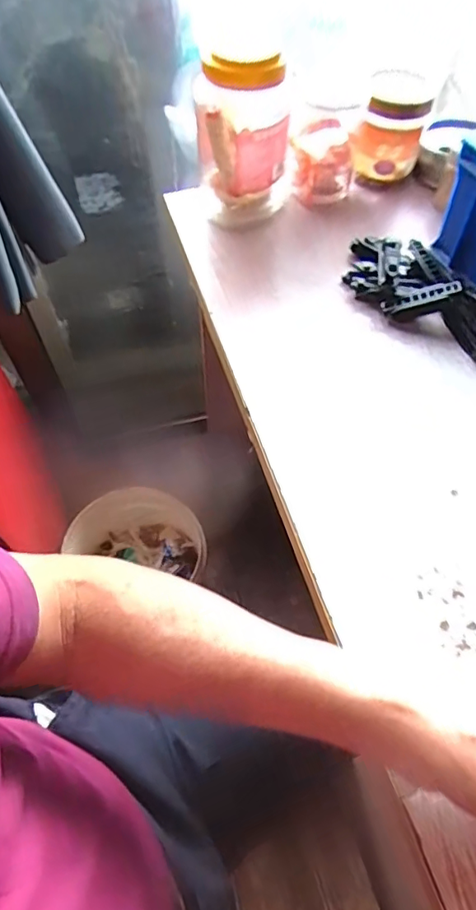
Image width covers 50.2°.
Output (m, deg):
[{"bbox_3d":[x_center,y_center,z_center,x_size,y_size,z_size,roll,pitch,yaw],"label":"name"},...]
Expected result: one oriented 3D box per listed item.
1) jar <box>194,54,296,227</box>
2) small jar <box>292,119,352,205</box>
[{"bbox_3d":[0.008,-0.332,0.548,0.098,0.162,0.073,3,57,2],"label":"jar"},{"bbox_3d":[0.099,-0.346,0.601,0.074,0.062,0.068,0,57,0],"label":"small jar"}]

